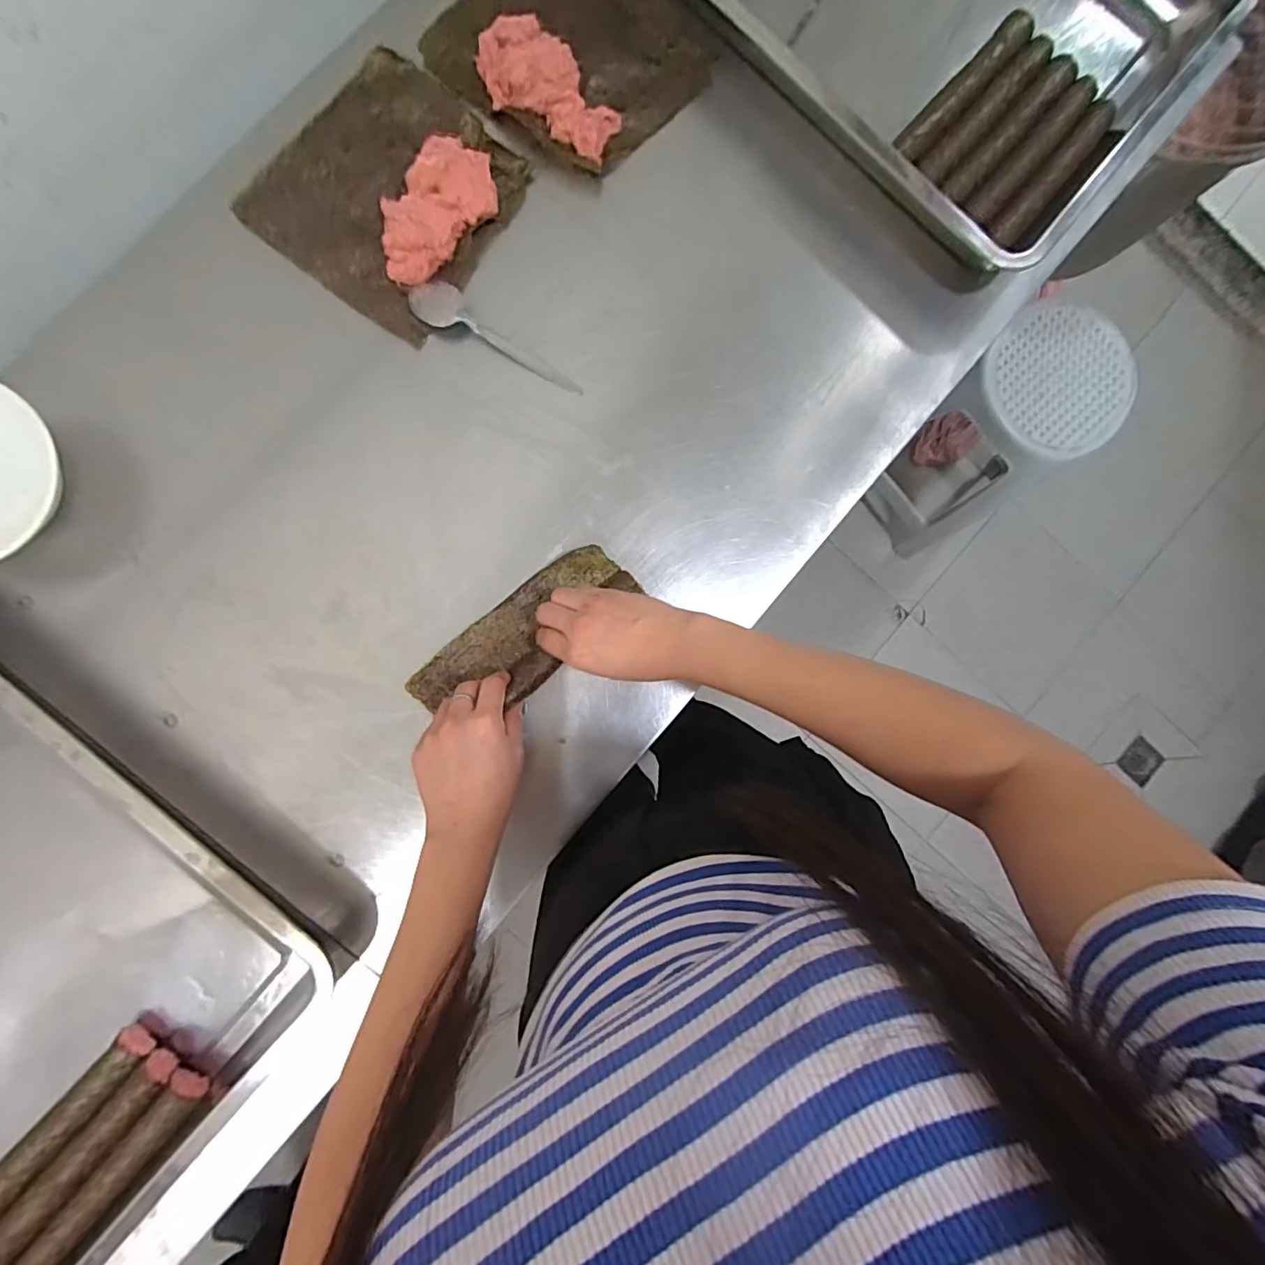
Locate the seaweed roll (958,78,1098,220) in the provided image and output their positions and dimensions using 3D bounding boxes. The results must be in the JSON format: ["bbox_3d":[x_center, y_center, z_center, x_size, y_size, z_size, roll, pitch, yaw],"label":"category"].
[{"bbox_3d":[0.369,-0.445,0.509,0.027,0.020,0.175,43,86,-4],"label":"seaweed roll"}]

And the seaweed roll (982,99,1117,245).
[{"bbox_3d":[0.389,-0.425,0.511,0.030,0.027,0.181,42,86,-4],"label":"seaweed roll"}]

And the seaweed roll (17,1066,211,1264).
[{"bbox_3d":[-0.408,0.429,0.425,0.028,0.033,0.191,39,86,-4],"label":"seaweed roll"}]

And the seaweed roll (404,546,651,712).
[{"bbox_3d":[-0.090,0.004,0.461,0.200,0.033,0.075,-38,93,-4],"label":"seaweed roll"}]

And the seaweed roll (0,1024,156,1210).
[{"bbox_3d":[-0.463,0.400,0.422,0.030,0.030,0.218,42,86,-4],"label":"seaweed roll"}]

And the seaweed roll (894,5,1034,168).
[{"bbox_3d":[0.307,-0.501,0.504,0.031,0.025,0.196,41,86,-4],"label":"seaweed roll"}]

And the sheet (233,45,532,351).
[{"bbox_3d":[-0.206,-0.380,0.464,0.182,0.024,0.197,37,86,-4],"label":"sheet"}]

